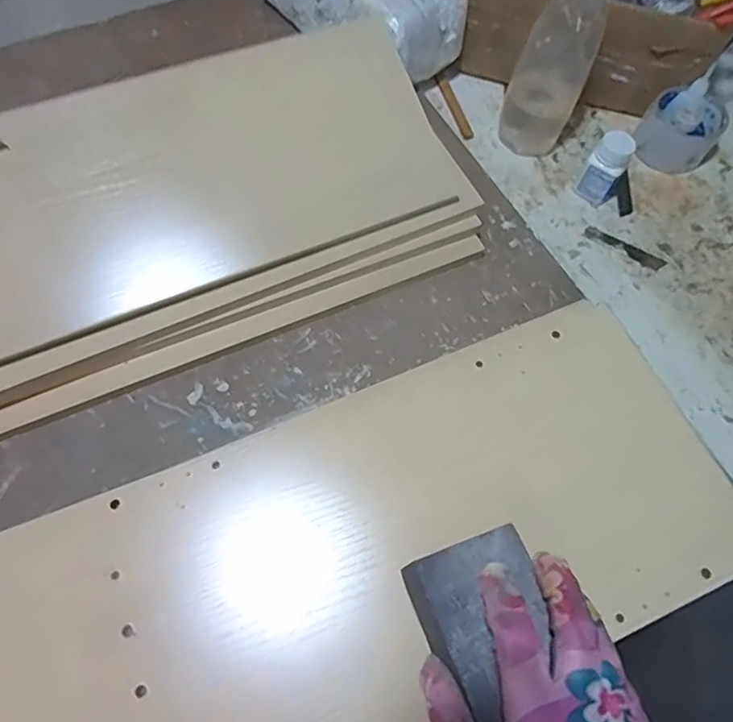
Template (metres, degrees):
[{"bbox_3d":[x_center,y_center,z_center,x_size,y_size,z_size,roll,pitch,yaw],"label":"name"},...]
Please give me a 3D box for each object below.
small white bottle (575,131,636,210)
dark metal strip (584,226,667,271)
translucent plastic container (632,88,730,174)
[{"bbox_3d":[0.259,-0.208,0.612,0.036,0.081,0.033,33,68,11],"label":"small white bottle"},{"bbox_3d":[0.284,-0.125,0.614,0.090,0.004,0.019,32,68,11],"label":"dark metal strip"},{"bbox_3d":[0.369,-0.270,0.656,0.087,0.050,0.088,39,70,13],"label":"translucent plastic container"}]

